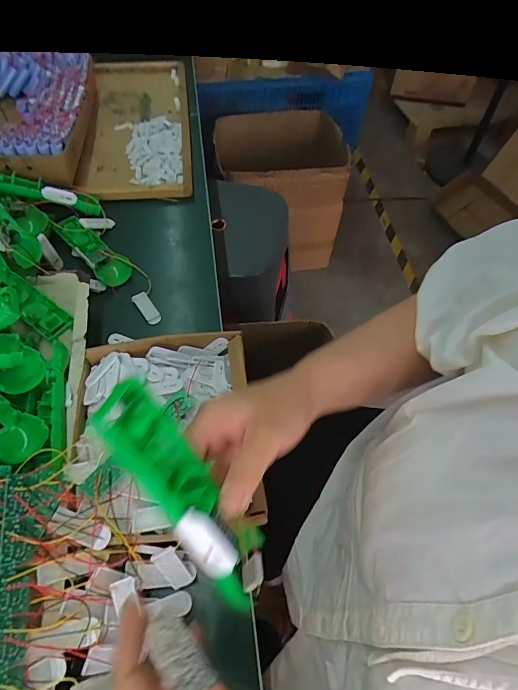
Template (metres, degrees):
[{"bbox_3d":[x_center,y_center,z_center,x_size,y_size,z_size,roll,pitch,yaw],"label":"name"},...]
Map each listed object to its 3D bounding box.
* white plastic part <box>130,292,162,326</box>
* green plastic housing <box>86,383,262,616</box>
[{"bbox_3d":[-0.162,-0.054,0.582,0.021,0.010,0.053,-33,81,-21],"label":"white plastic part"},{"bbox_3d":[-0.042,0.091,0.244,0.041,0.158,0.034,-41,26,-24],"label":"green plastic housing"}]

